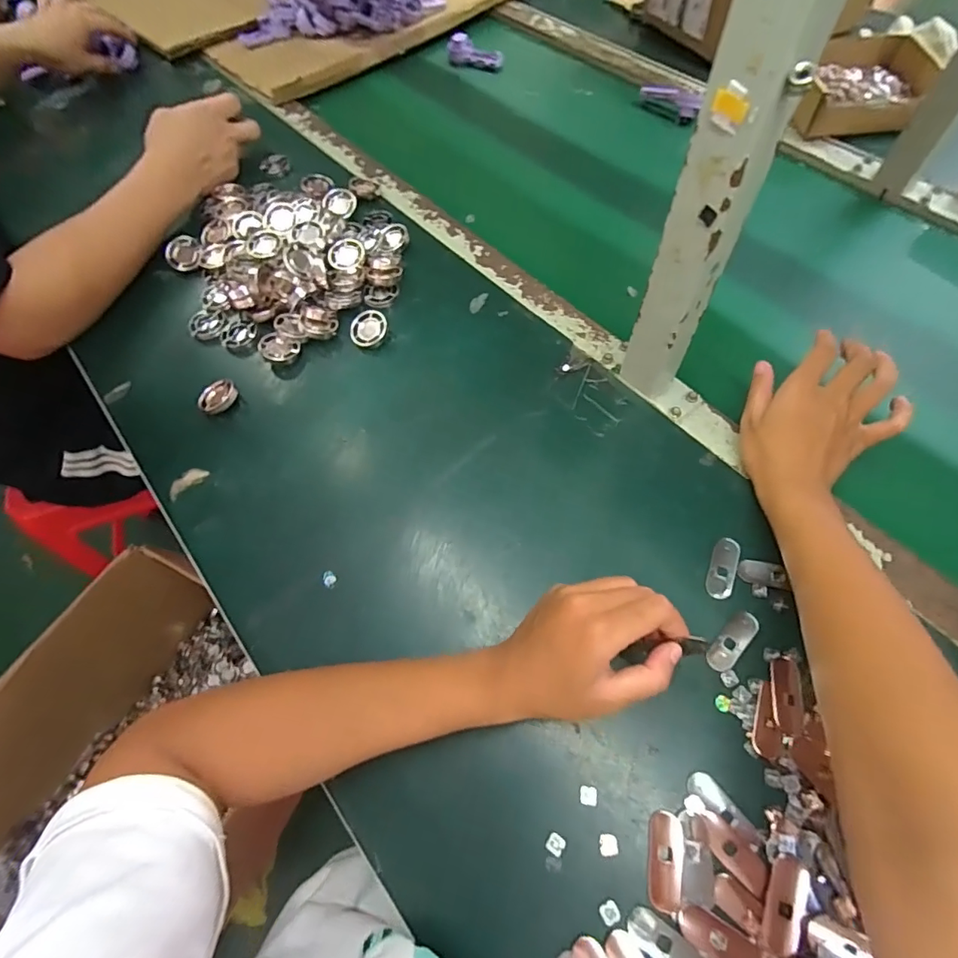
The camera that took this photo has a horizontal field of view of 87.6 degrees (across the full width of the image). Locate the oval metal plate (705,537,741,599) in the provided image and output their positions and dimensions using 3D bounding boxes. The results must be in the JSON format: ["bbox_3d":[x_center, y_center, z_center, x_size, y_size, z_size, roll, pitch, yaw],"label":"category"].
[{"bbox_3d":[0.189,0.068,0.386,0.019,0.004,0.049,20,65,13],"label":"oval metal plate"}]

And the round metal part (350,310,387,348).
[{"bbox_3d":[-0.114,-0.155,0.516,0.038,0.009,0.038,-1,81,6],"label":"round metal part"}]

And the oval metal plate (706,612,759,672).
[{"bbox_3d":[0.184,0.118,0.363,0.049,0.004,0.018,-43,64,-14],"label":"oval metal plate"}]

